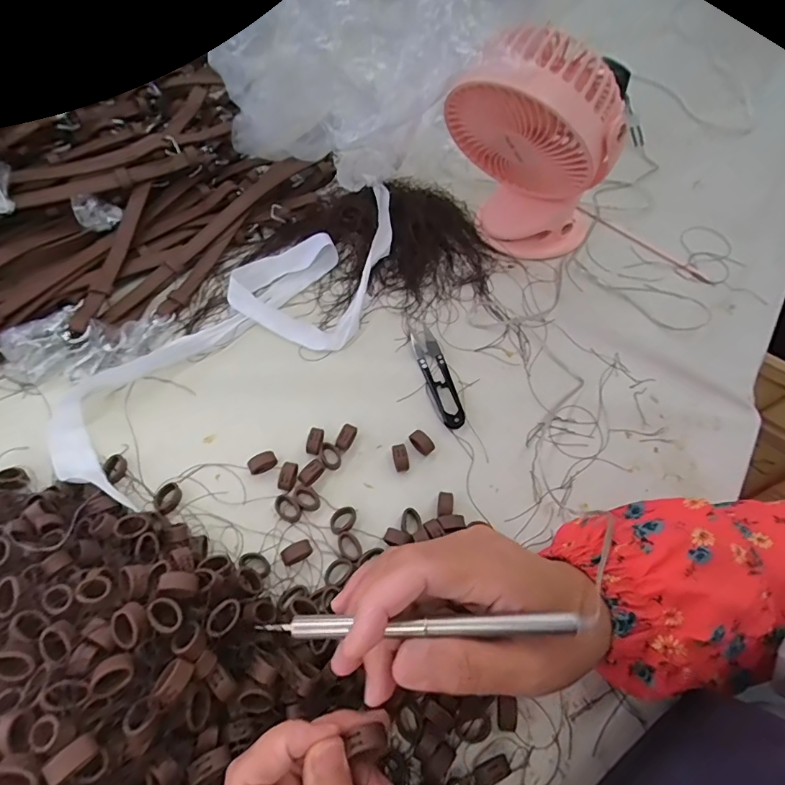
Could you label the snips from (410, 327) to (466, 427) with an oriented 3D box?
[{"bbox_3d":[0.039,-0.014,0.410,0.022,0.007,0.097,-13,62,-12],"label":"snips"}]

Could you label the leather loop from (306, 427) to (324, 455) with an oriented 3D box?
[{"bbox_3d":[-0.060,0.037,0.369,0.012,0.009,0.023,7,60,0],"label":"leather loop"}]

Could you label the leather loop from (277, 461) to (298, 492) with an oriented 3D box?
[{"bbox_3d":[-0.078,0.062,0.353,0.012,0.008,0.022,10,60,1],"label":"leather loop"}]

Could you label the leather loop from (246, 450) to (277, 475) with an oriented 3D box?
[{"bbox_3d":[-0.099,0.053,0.359,0.021,0.005,0.014,-30,66,-20],"label":"leather loop"}]

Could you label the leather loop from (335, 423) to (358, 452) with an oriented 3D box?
[{"bbox_3d":[-0.036,0.035,0.372,0.012,0.010,0.019,22,61,8],"label":"leather loop"}]

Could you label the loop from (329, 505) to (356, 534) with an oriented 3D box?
[{"bbox_3d":[-0.036,0.092,0.343,0.016,0.008,0.021,27,62,11],"label":"loop"}]

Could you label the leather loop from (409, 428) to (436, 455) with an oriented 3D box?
[{"bbox_3d":[0.023,0.039,0.372,0.010,0.014,0.022,-33,67,-21],"label":"leather loop"}]

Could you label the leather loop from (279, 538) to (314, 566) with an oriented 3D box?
[{"bbox_3d":[-0.066,0.111,0.330,0.021,0.009,0.012,-21,64,-15],"label":"leather loop"}]

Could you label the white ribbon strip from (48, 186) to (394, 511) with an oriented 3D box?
[{"bbox_3d":[-0.118,-0.064,0.408,0.121,0.035,0.369,41,65,18],"label":"white ribbon strip"}]

